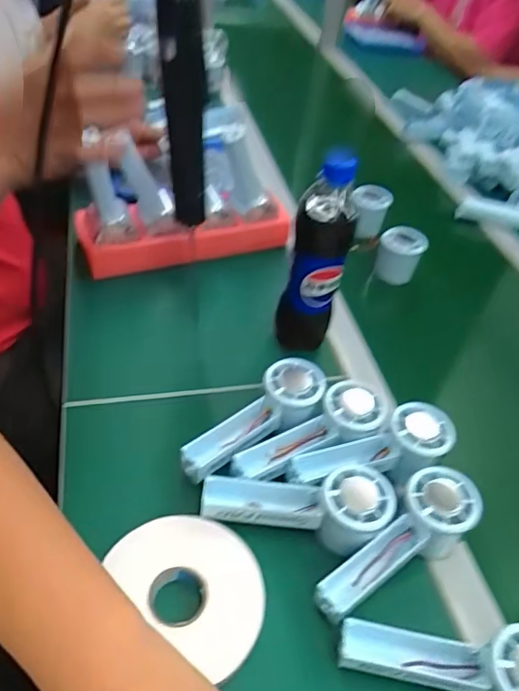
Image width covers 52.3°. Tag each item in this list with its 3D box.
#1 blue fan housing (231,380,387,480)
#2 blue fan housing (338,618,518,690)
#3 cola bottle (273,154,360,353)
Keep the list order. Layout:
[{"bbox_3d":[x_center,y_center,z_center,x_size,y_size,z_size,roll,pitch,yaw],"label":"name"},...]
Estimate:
[{"bbox_3d":[0.045,0.077,0.487,0.155,0.041,0.055,-26,51,-8],"label":"blue fan housing"},{"bbox_3d":[0.132,0.220,0.371,0.149,0.063,0.053,17,44,6],"label":"blue fan housing"},{"bbox_3d":[0.061,-0.090,0.556,0.059,0.216,0.067,17,44,6],"label":"cola bottle"}]

